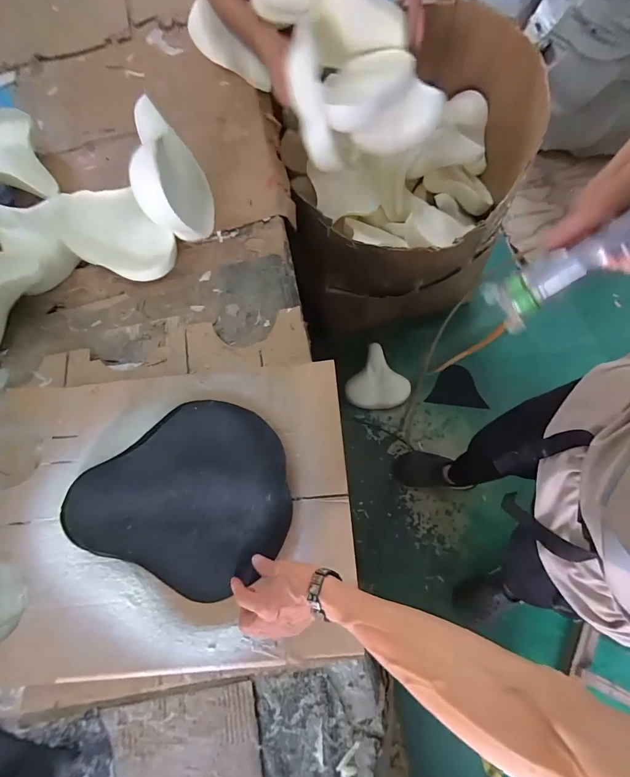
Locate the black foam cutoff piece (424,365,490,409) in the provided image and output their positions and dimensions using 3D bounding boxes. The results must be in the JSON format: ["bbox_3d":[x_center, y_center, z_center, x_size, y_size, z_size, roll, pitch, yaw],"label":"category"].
[{"bbox_3d":[0.537,-0.011,1.352,0.205,0.007,0.148,6,82,3],"label":"black foam cutoff piece"}]

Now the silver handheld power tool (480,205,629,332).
[{"bbox_3d":[0.172,-0.086,0.213,0.030,0.136,0.035,-12,72,-41],"label":"silver handheld power tool"}]

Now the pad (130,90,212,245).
[{"bbox_3d":[-0.276,-0.418,0.681,0.093,0.181,0.212,-9,74,2],"label":"pad"}]

